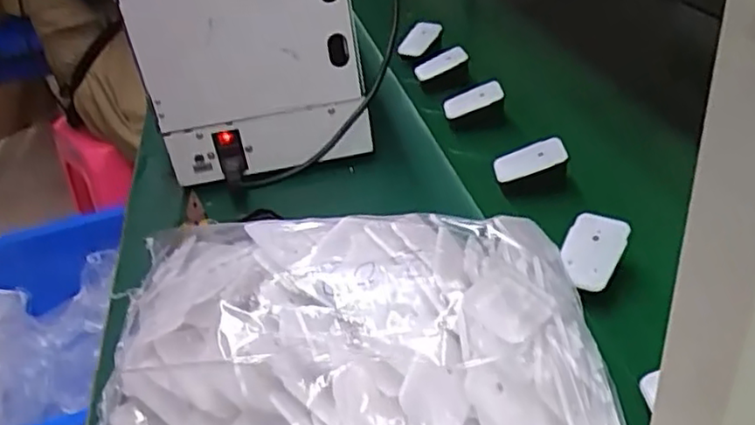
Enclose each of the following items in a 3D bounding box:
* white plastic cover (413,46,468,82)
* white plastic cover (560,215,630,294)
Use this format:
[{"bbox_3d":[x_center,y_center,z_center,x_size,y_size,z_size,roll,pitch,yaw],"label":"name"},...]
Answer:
[{"bbox_3d":[0.080,-0.188,0.859,0.069,0.020,0.017,-23,31,18],"label":"white plastic cover"},{"bbox_3d":[0.168,0.030,0.531,0.043,0.011,0.061,22,74,26],"label":"white plastic cover"}]

